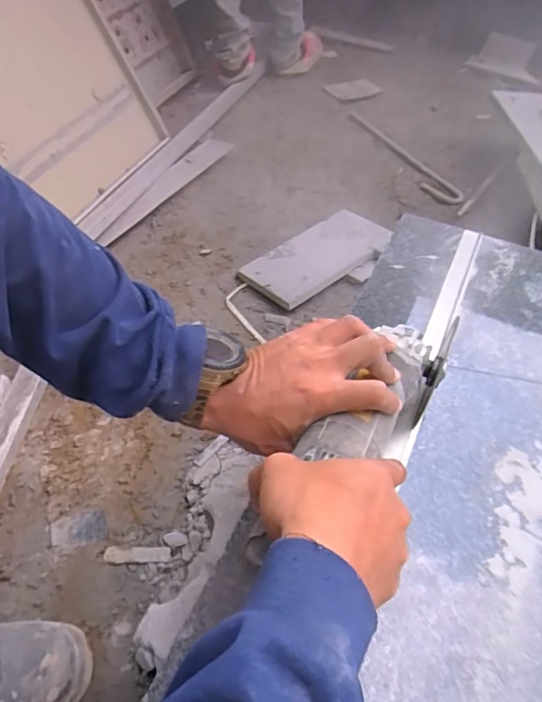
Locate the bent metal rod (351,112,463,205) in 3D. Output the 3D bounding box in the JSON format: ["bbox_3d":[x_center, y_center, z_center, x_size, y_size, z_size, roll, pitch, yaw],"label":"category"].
[{"bbox_3d":[0.325,-0.482,1.212,0.076,0.021,0.456,-19,51,-14],"label":"bent metal rod"}]

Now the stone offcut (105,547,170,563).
[{"bbox_3d":[-0.160,0.244,0.593,0.078,0.005,0.017,-2,49,1],"label":"stone offcut"}]

